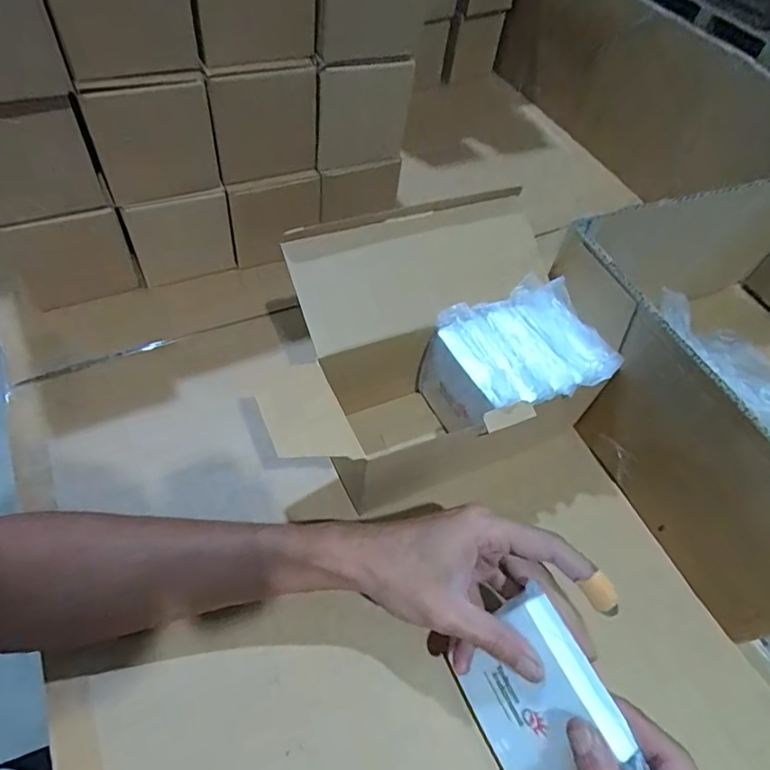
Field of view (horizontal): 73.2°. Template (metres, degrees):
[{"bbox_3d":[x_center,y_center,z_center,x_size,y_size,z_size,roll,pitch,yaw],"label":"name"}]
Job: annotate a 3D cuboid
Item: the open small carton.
[{"bbox_3d":[0.029,-0.028,0.419,0.252,0.140,0.169,-16,57,-20],"label":"open small carton"}]

